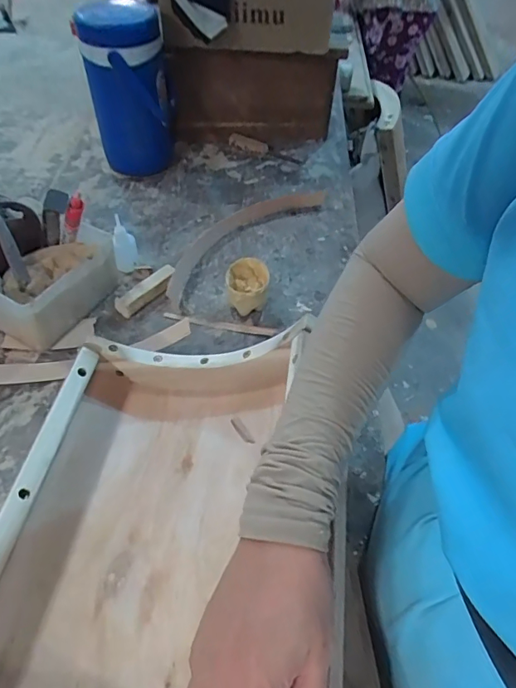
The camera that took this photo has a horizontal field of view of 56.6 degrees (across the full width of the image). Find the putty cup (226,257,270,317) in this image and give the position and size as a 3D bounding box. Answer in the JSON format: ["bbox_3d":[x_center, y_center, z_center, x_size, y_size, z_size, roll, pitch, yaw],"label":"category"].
[{"bbox_3d":[-0.014,-0.073,0.636,0.055,0.053,0.066,3,50,2],"label":"putty cup"}]

